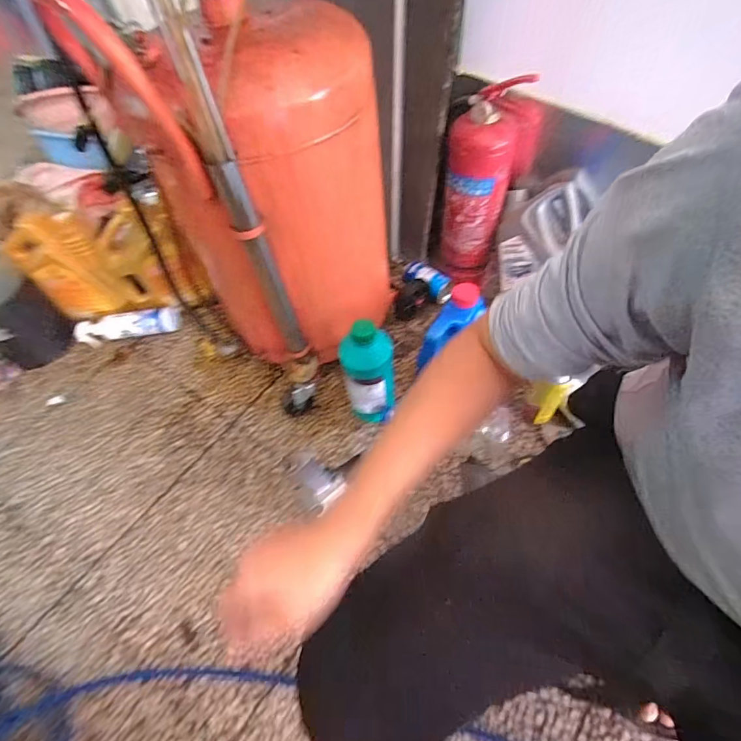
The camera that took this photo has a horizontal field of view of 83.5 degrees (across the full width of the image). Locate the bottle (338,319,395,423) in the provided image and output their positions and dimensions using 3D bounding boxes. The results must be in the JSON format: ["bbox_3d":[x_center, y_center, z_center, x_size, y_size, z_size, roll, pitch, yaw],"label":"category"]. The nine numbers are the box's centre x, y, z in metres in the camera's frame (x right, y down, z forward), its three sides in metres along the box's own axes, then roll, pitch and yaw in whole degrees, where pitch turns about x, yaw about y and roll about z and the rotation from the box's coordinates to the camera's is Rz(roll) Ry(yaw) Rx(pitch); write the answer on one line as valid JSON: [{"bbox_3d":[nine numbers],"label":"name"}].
[{"bbox_3d":[0.000,0.012,0.806,0.091,0.257,0.077,2,58,5],"label":"bottle"}]

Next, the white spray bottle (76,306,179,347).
[{"bbox_3d":[-0.618,-0.115,1.059,0.270,0.069,0.054,-7,57,0],"label":"white spray bottle"}]

